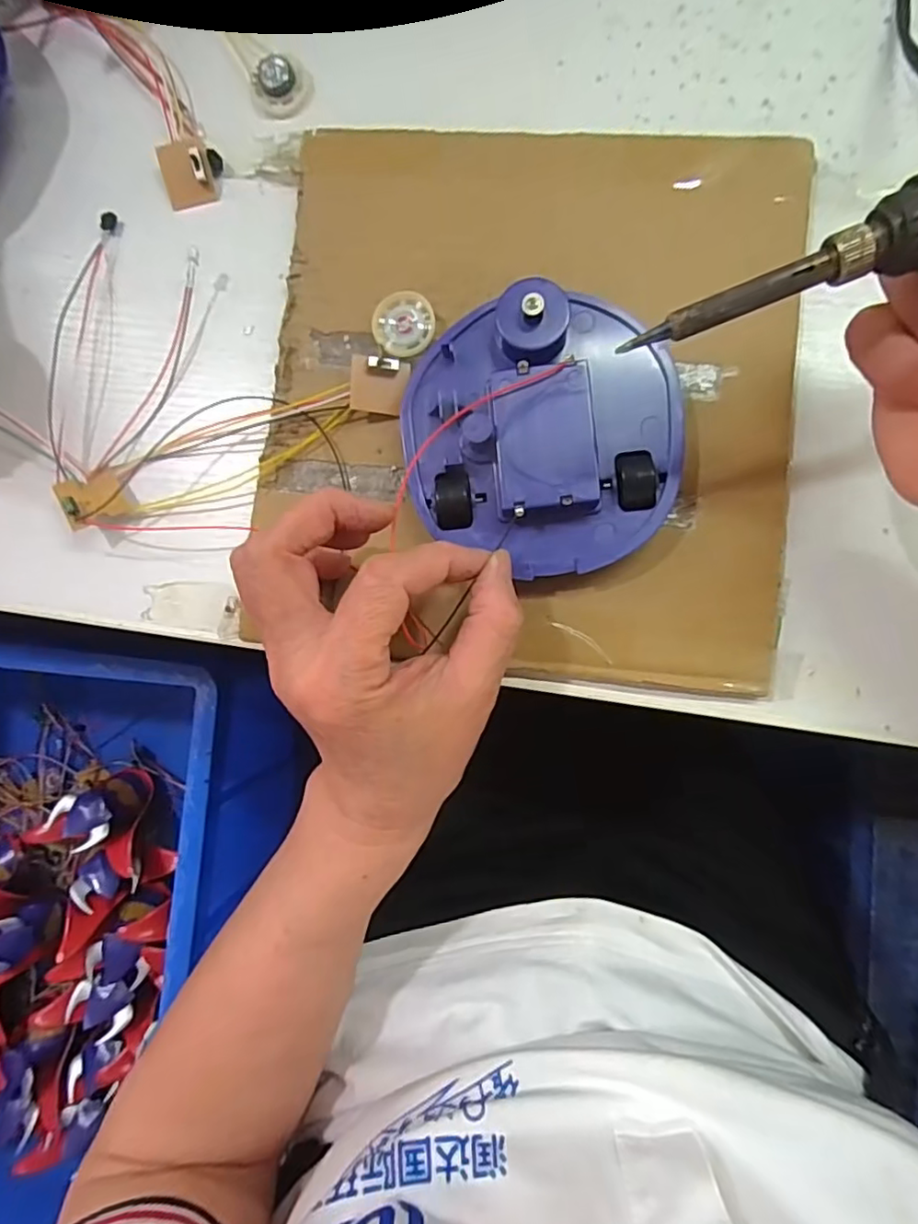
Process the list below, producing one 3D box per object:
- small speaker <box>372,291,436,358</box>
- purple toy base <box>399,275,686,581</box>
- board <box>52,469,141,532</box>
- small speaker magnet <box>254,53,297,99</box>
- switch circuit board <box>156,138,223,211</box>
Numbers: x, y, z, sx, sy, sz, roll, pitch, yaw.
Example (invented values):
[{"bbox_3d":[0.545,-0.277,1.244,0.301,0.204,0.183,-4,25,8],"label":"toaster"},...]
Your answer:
[{"bbox_3d":[-0.023,-0.120,0.253,0.025,0.009,0.027,-7,87,4],"label":"small speaker"},{"bbox_3d":[0.032,-0.067,0.235,0.103,0.027,0.103,0,87,5],"label":"purple toy base"},{"bbox_3d":[-0.160,-0.051,0.264,0.028,0.004,0.023,-28,79,-28],"label":"board"},{"bbox_3d":[-0.081,-0.237,0.266,0.016,0.010,0.013,-22,86,3],"label":"small speaker magnet"},{"bbox_3d":[-0.120,-0.198,0.268,0.027,0.012,0.026,-10,86,4],"label":"switch circuit board"}]

